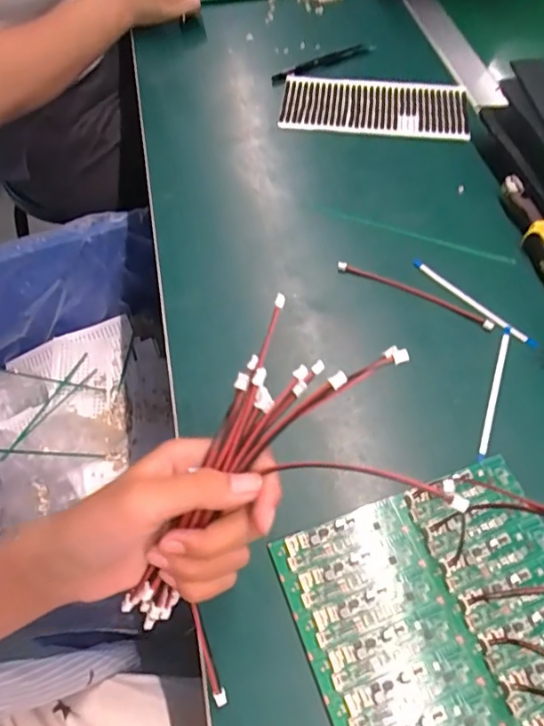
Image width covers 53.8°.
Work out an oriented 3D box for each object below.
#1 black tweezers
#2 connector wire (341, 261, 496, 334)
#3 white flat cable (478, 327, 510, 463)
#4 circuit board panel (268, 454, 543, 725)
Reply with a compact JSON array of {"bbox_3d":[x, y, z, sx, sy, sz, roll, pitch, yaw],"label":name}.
[{"bbox_3d":[0.063,-0.345,0.614,0.139,0.011,0.019,-29,62,-15],"label":"black tweezers"},{"bbox_3d":[0.117,-0.058,0.441,0.133,0.005,0.013,25,62,16],"label":"connector wire"},{"bbox_3d":[0.166,0.019,0.396,0.006,0.004,0.116,18,61,12],"label":"white flat cable"},{"bbox_3d":[0.110,0.165,0.301,0.165,0.007,0.190,-19,60,-9],"label":"circuit board panel"}]

